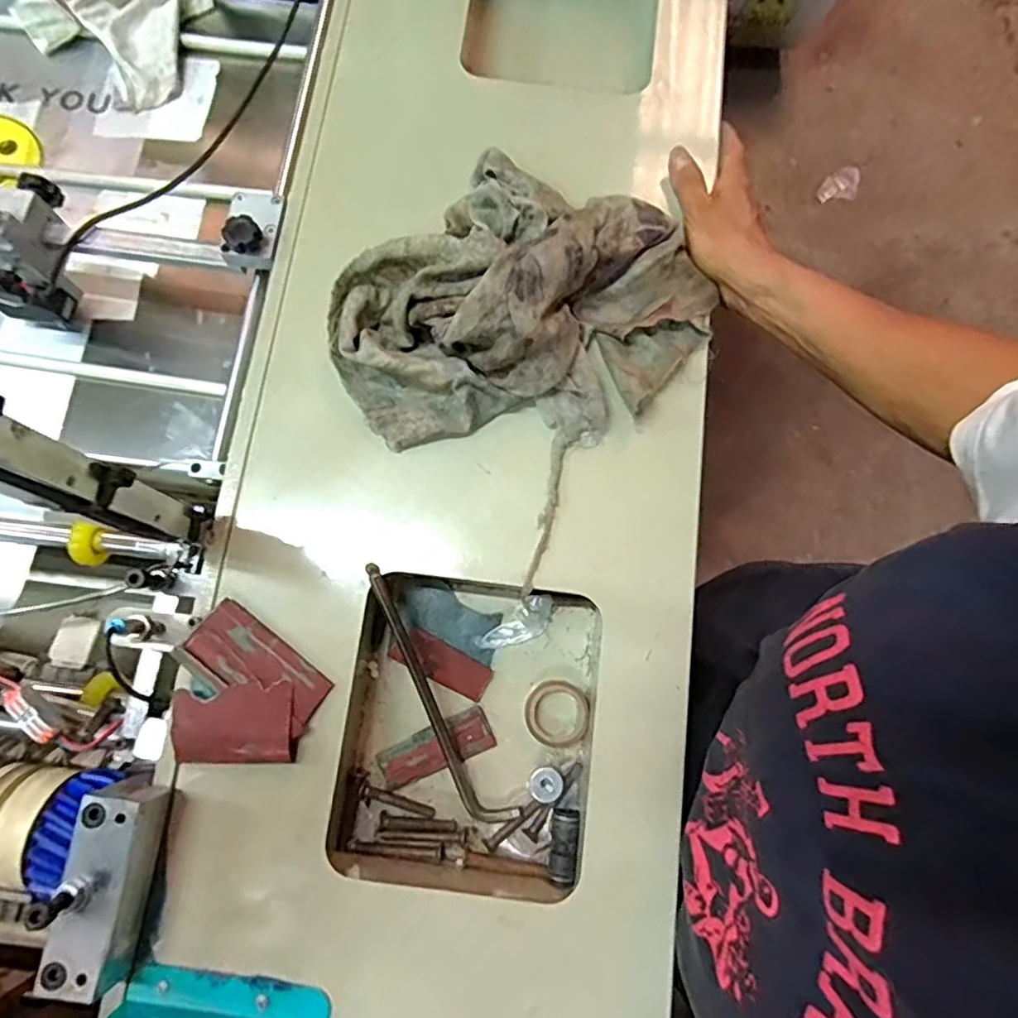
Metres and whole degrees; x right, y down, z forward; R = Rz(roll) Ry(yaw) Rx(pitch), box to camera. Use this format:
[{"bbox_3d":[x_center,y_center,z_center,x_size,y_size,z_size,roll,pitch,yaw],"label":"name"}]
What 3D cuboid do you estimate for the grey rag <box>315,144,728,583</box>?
[{"bbox_3d":[0.010,-0.136,0.413,0.214,0.068,0.246,38,80,7],"label":"grey rag"}]

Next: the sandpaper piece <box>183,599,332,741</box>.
[{"bbox_3d":[-0.160,0.101,0.385,0.094,0.004,0.040,39,65,3],"label":"sandpaper piece"}]

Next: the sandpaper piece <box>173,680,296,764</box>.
[{"bbox_3d":[-0.172,0.136,0.375,0.071,0.017,0.048,-4,78,-2],"label":"sandpaper piece"}]

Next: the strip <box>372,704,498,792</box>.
[{"bbox_3d":[-0.052,0.172,0.430,0.082,0.004,0.030,-22,79,-5],"label":"strip"}]

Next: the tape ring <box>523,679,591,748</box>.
[{"bbox_3d":[0.036,0.148,0.433,0.045,0.013,0.048,0,78,-1],"label":"tape ring"}]

